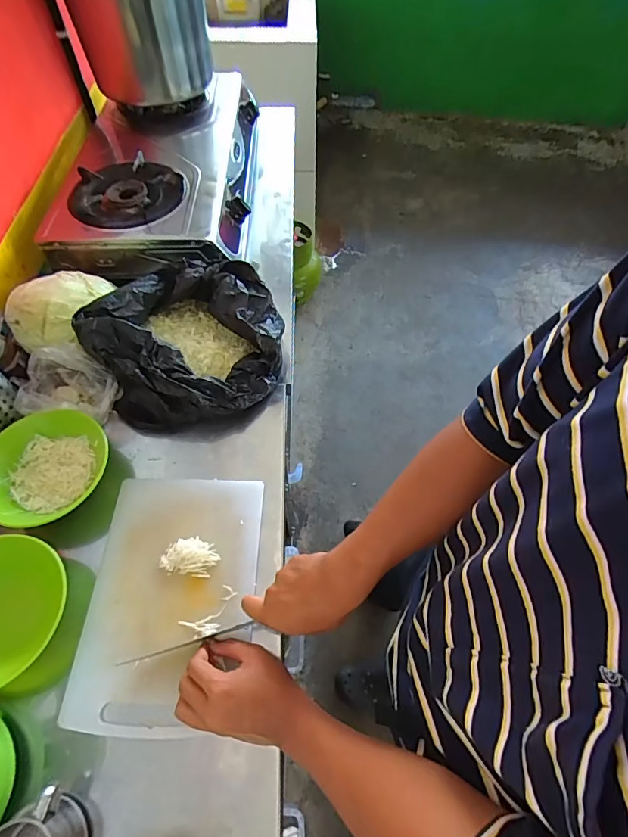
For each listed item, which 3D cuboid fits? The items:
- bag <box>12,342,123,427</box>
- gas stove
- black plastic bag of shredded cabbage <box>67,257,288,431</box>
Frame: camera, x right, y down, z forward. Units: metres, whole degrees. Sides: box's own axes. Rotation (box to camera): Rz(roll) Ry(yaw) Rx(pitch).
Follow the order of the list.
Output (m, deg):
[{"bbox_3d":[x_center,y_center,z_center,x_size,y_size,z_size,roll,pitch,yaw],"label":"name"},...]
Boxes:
[{"bbox_3d":[-0.369,-0.048,0.647,0.141,0.081,0.096,-2,58,-2],"label":"bag"},{"bbox_3d":[-0.332,-0.552,0.941,0.409,0.116,0.629,-6,58,-4],"label":"gas stove"},{"bbox_3d":[-0.196,-0.124,0.689,0.276,0.119,0.244,-25,61,-15],"label":"black plastic bag of shredded cabbage"}]

